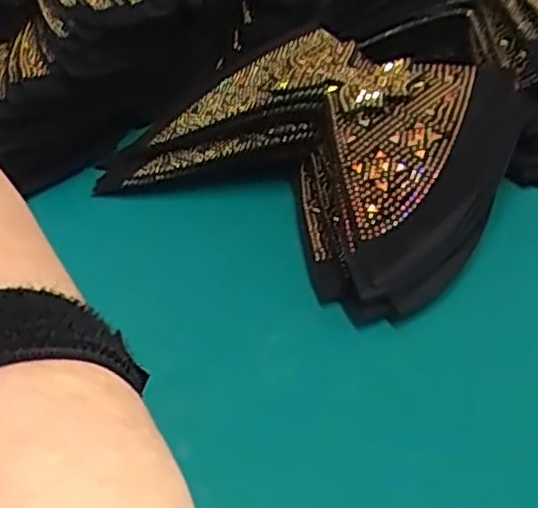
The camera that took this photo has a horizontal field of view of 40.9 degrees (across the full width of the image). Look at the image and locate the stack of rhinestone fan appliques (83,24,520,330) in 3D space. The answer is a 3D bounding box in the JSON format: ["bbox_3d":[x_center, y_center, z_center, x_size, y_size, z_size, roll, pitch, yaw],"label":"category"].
[{"bbox_3d":[0.026,-0.064,0.398,0.217,0.066,0.164,23,42,37],"label":"stack of rhinestone fan appliques"}]

